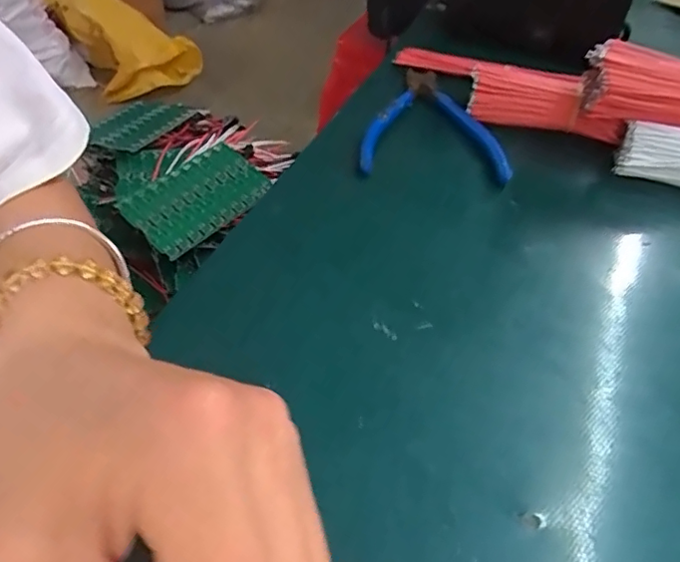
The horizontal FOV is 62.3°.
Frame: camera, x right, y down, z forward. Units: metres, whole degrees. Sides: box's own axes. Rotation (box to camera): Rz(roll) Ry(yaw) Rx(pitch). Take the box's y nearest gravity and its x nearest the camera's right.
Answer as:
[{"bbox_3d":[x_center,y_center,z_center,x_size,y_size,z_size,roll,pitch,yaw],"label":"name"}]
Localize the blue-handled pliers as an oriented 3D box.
[{"bbox_3d":[0.063,-0.121,0.413,0.096,0.017,0.150,3,45,-2],"label":"blue-handled pliers"}]

